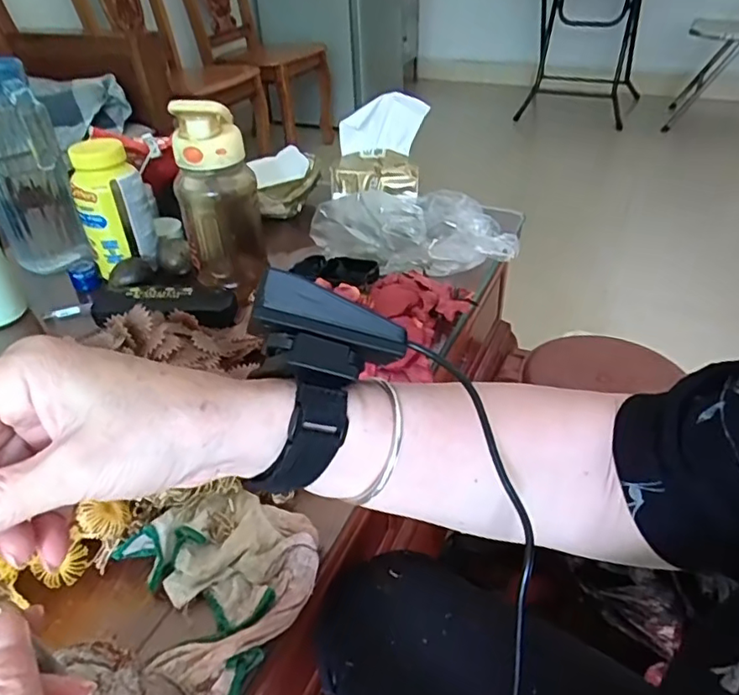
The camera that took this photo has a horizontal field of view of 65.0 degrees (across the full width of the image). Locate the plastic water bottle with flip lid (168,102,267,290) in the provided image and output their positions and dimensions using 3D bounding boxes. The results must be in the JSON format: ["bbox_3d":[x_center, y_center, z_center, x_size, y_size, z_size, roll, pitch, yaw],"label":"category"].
[{"bbox_3d":[-0.173,-0.173,0.662,0.084,0.213,0.088,-12,38,-13],"label":"plastic water bottle with flip lid"}]

